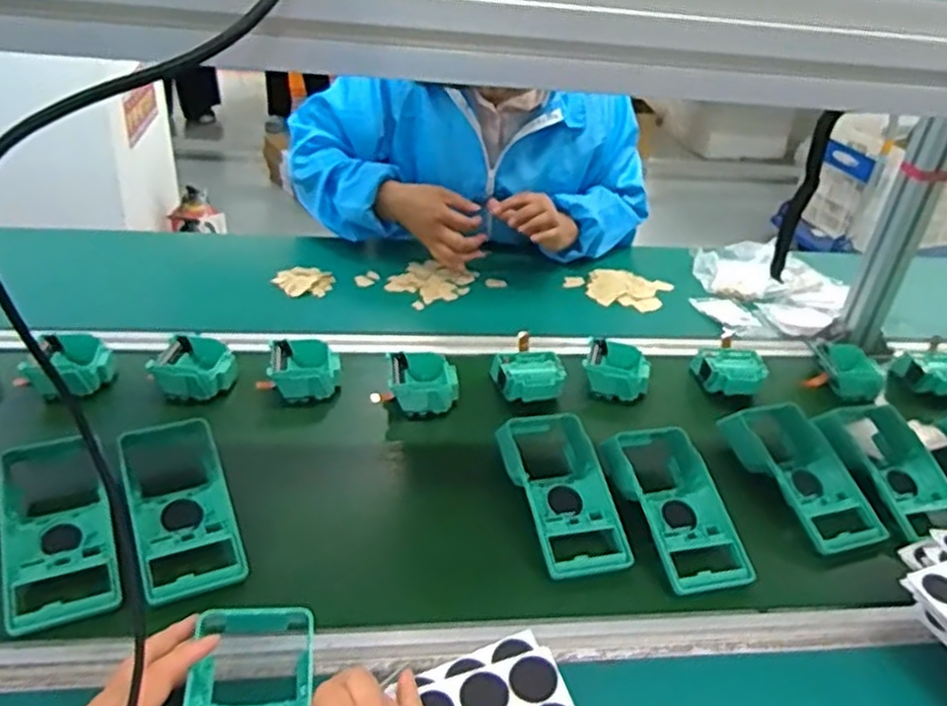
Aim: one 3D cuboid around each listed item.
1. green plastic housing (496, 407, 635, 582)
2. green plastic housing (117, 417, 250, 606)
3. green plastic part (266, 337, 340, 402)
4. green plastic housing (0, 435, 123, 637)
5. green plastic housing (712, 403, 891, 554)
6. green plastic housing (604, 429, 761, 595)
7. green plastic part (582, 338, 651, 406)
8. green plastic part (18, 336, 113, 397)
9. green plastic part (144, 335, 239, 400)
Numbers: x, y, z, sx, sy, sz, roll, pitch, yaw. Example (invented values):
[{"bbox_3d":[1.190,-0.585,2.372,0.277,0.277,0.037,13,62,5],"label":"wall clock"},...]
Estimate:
[{"bbox_3d":[0.088,0.130,0.734,0.085,0.046,0.183,-6,35,-17],"label":"green plastic housing"},{"bbox_3d":[-0.260,0.132,0.667,0.080,0.037,0.186,-12,38,-25],"label":"green plastic housing"},{"bbox_3d":[-0.196,0.019,0.873,0.074,0.034,0.085,1,34,-8],"label":"green plastic part"},{"bbox_3d":[-0.354,0.148,0.638,0.080,0.051,0.192,-12,38,-25],"label":"green plastic housing"},{"bbox_3d":[0.353,0.126,0.799,0.104,0.040,0.182,-8,36,-20],"label":"green plastic housing"},{"bbox_3d":[0.198,0.144,0.736,0.092,0.047,0.184,-3,35,-13],"label":"green plastic housing"},{"bbox_3d":[0.178,0.021,0.941,0.077,0.039,0.088,10,34,6],"label":"green plastic part"},{"bbox_3d":[-0.444,0.017,0.832,0.083,0.038,0.083,11,34,7],"label":"green plastic part"},{"bbox_3d":[-0.318,0.018,0.855,0.087,0.035,0.083,-13,38,-26],"label":"green plastic part"}]

